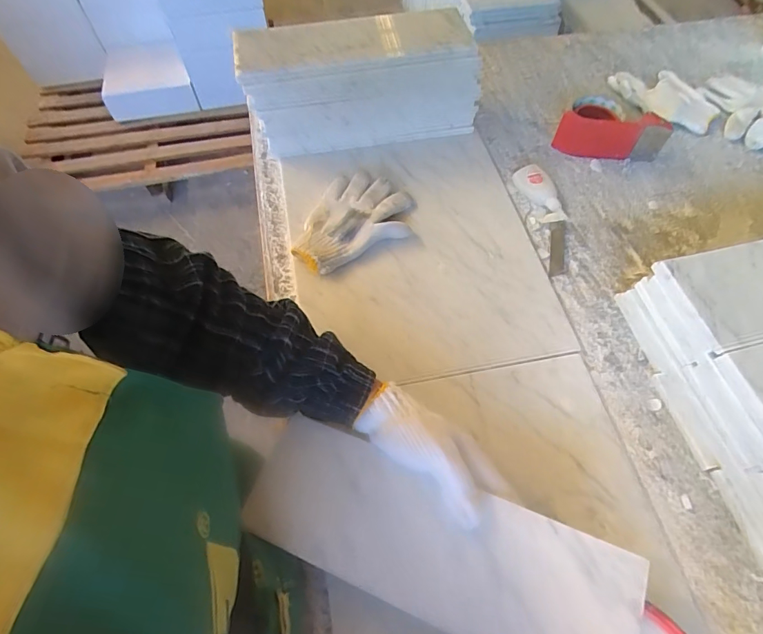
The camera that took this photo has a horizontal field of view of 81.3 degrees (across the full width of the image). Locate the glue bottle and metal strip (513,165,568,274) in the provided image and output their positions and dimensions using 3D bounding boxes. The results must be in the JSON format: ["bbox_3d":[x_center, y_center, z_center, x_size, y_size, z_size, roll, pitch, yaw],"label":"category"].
[{"bbox_3d":[0.217,-0.136,0.584,0.046,0.027,0.171,-5,61,-2],"label":"glue bottle and metal strip"}]

